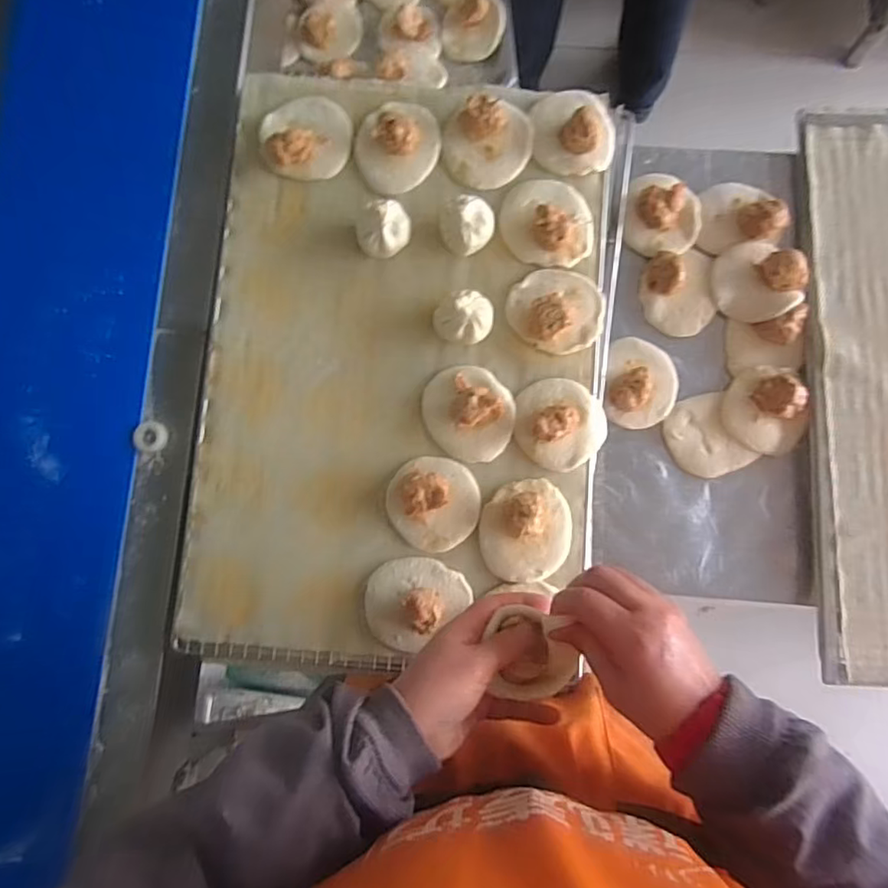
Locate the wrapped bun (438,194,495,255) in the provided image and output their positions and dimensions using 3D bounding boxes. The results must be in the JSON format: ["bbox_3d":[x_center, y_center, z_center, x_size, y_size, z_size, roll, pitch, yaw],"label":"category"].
[{"bbox_3d":[0.023,-0.216,0.589,0.052,0.043,0.049,0,84,1],"label":"wrapped bun"}]

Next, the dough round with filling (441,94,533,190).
[{"bbox_3d":[0.044,-0.308,0.603,0.088,0.031,0.083,0,84,1],"label":"dough round with filling"}]

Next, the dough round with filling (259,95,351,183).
[{"bbox_3d":[-0.144,-0.322,0.611,0.090,0.042,0.090,0,84,1],"label":"dough round with filling"}]

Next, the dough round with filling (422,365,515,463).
[{"bbox_3d":[0.025,-0.033,0.578,0.082,0.028,0.096,-45,86,-3],"label":"dough round with filling"}]

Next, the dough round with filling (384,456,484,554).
[{"bbox_3d":[-0.011,0.056,0.571,0.086,0.027,0.089,0,84,1],"label":"dough round with filling"}]

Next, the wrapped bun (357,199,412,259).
[{"bbox_3d":[-0.061,-0.216,0.600,0.055,0.043,0.053,0,84,1],"label":"wrapped bun"}]

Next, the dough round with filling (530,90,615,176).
[{"bbox_3d":[0.134,-0.322,0.597,0.084,0.028,0.086,0,84,1],"label":"dough round with filling"}]

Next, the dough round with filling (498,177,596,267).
[{"bbox_3d":[0.106,-0.227,0.589,0.092,0.028,0.085,0,84,1],"label":"dough round with filling"}]

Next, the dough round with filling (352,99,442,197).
[{"bbox_3d":[-0.049,-0.314,0.604,0.086,0.027,0.094,0,84,1],"label":"dough round with filling"}]

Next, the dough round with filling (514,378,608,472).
[{"bbox_3d":[0.116,-0.020,0.571,0.089,0.033,0.088,0,84,1],"label":"dough round with filling"}]

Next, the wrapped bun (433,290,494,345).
[{"bbox_3d":[0.021,-0.123,0.587,0.054,0.047,0.051,0,84,1],"label":"wrapped bun"}]

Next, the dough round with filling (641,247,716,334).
[{"bbox_3d":[0.254,-0.164,0.627,0.074,0.035,0.089,-3,84,0],"label":"dough round with filling"}]

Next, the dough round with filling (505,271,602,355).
[{"bbox_3d":[0.112,-0.134,0.582,0.093,0.033,0.079,21,85,3],"label":"dough round with filling"}]

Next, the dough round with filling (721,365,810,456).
[{"bbox_3d":[0.335,-0.034,0.609,0.081,0.024,0.088,0,84,1],"label":"dough round with filling"}]

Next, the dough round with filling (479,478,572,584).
[{"bbox_3d":[0.079,0.083,0.563,0.085,0.026,0.096,-3,84,0],"label":"dough round with filling"}]

